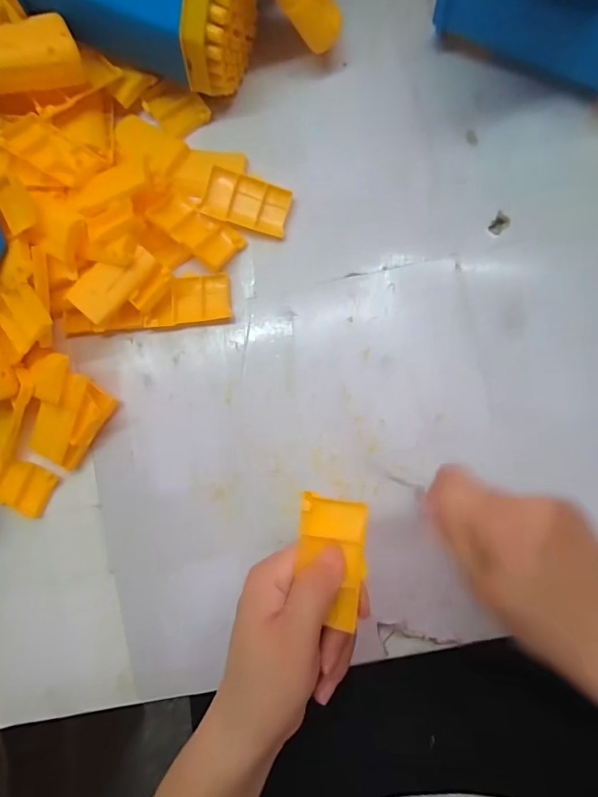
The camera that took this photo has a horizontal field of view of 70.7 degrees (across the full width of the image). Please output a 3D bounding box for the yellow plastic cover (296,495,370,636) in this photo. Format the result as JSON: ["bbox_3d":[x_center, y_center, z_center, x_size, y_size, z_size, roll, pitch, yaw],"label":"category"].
[{"bbox_3d":[0.017,0.083,0.217,0.035,0.004,0.062,3,76,6],"label":"yellow plastic cover"}]

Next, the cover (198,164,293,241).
[{"bbox_3d":[-0.038,-0.143,0.310,0.060,0.016,0.034,16,89,5],"label":"cover"}]

